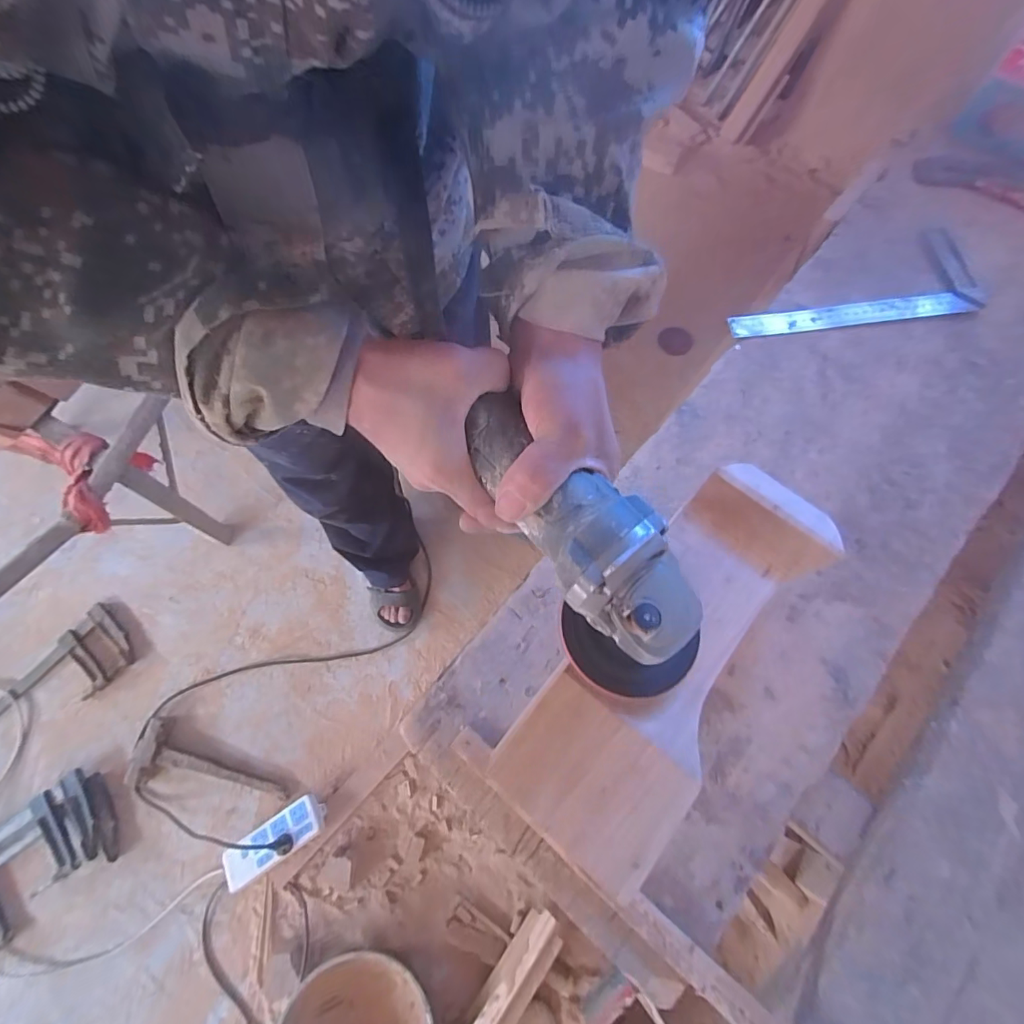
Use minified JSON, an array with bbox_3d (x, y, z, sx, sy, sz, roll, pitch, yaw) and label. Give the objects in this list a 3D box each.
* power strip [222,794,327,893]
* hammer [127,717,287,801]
[{"bbox_3d":[-0.469,0.646,0.936,0.195,0.058,0.079,-31,75,-10],"label":"power strip"},{"bbox_3d":[-0.635,0.521,1.005,0.346,0.035,0.130,6,69,0],"label":"hammer"}]

